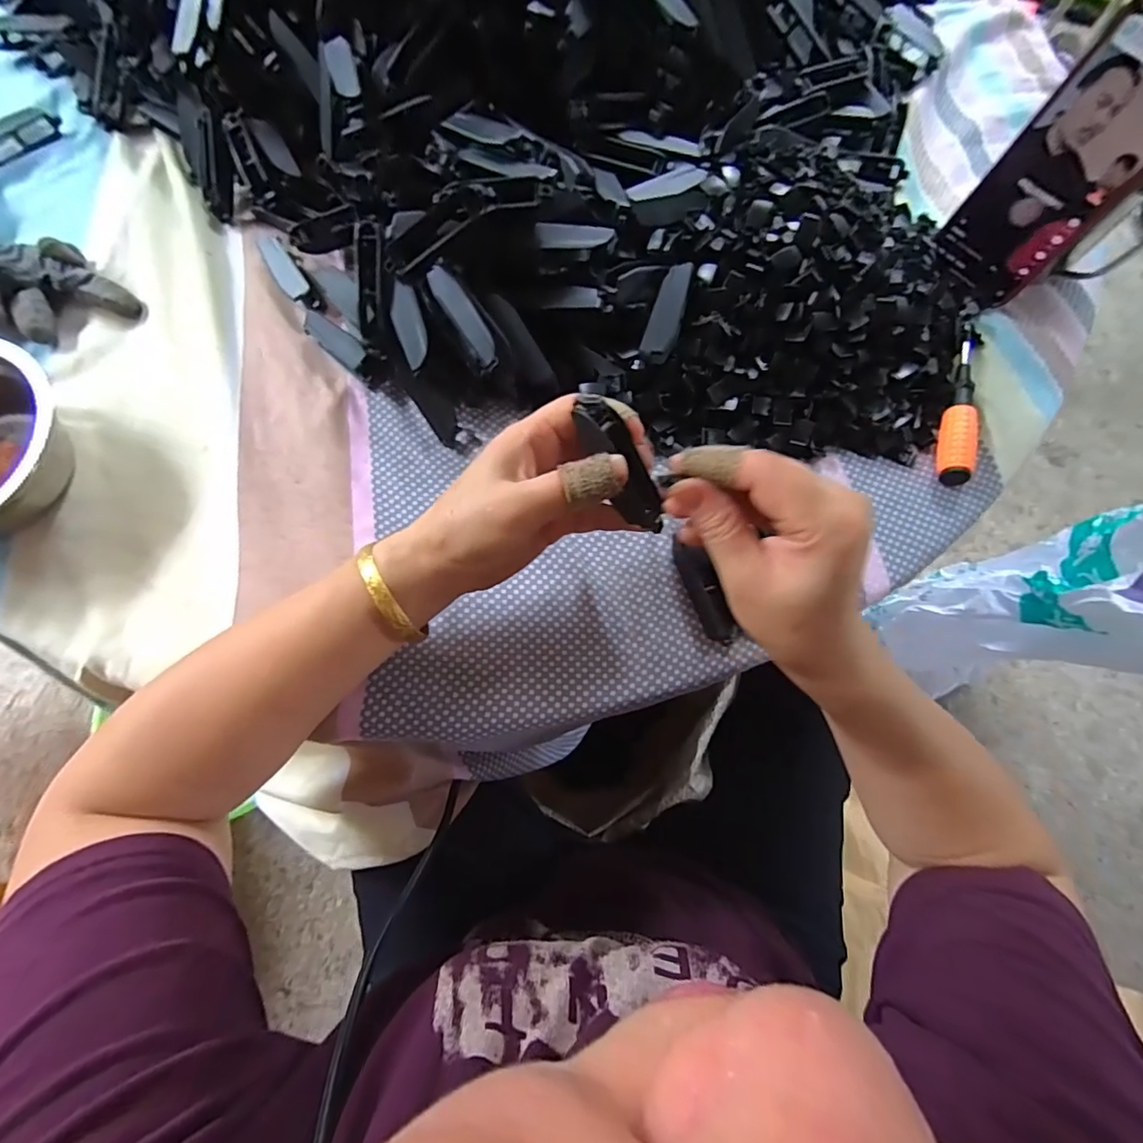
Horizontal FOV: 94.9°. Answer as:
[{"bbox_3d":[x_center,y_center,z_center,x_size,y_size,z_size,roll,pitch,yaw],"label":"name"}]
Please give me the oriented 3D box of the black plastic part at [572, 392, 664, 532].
[{"bbox_3d":[0.025,-0.050,0.253,0.021,0.011,0.075,-40,115,-12],"label":"black plastic part"}]

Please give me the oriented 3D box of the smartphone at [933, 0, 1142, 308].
[{"bbox_3d":[0.324,-0.263,0.344,0.007,0.156,0.076,-33,75,-27],"label":"smartphone"}]

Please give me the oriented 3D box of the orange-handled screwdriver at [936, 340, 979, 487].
[{"bbox_3d":[0.271,-0.115,0.365,0.019,0.019,0.121,18,73,4],"label":"orange-handled screwdriver"}]

